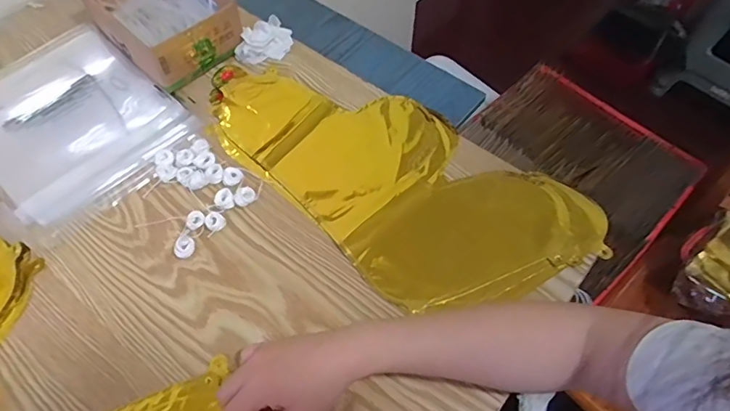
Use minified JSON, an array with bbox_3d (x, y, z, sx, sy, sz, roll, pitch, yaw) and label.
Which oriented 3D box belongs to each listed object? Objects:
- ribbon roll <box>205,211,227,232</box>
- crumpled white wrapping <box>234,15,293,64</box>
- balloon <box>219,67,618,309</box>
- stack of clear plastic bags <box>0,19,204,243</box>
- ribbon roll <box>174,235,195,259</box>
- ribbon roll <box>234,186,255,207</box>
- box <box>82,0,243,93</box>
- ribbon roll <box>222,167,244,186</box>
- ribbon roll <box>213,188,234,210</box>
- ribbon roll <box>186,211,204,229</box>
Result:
[{"bbox_3d":[-0.153,0.016,0.504,0.019,0.007,0.018,0,58,-1],"label":"ribbon roll"},{"bbox_3d":[-0.128,-0.215,0.630,0.051,0.033,0.069,24,61,14],"label":"crumpled white wrapping"},{"bbox_3d":[0.022,-0.038,0.528,0.429,0.022,0.213,32,63,18],"label":"balloon"},{"bbox_3d":[-0.359,-0.106,0.594,0.284,0.012,0.215,40,65,21],"label":"stack of clear plastic bags"},{"bbox_3d":[-0.178,0.041,0.486,0.020,0.012,0.018,-30,63,-18],"label":"ribbon roll"},{"bbox_3d":[-0.127,-0.010,0.519,0.021,0.008,0.020,0,58,-1],"label":"ribbon roll"},{"bbox_3d":[-0.257,-0.241,0.625,0.132,0.066,0.197,-37,65,-21],"label":"box"},{"bbox_3d":[-0.143,-0.032,0.533,0.022,0.006,0.022,0,58,-1],"label":"ribbon roll"},{"bbox_3d":[-0.148,-0.007,0.516,0.020,0.008,0.020,0,58,-1],"label":"ribbon roll"},{"bbox_3d":[-0.174,0.015,0.506,0.018,0.008,0.019,0,58,-1],"label":"ribbon roll"}]

